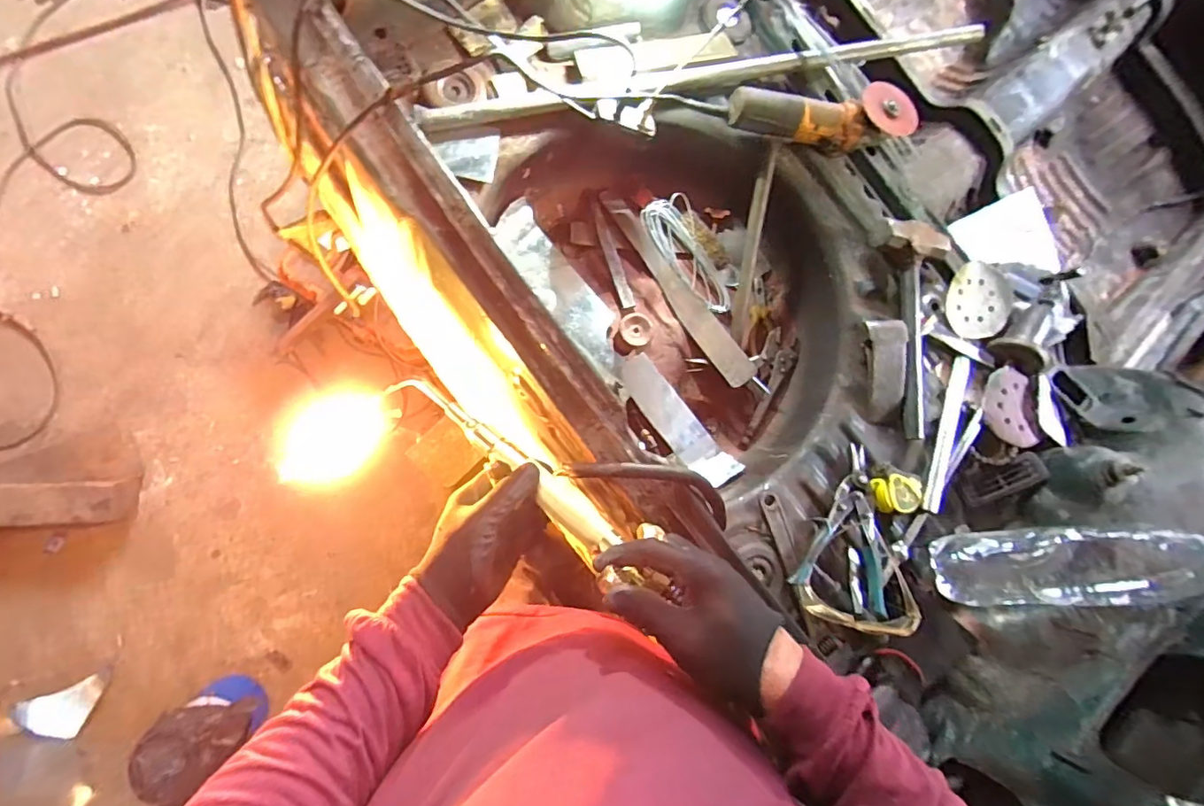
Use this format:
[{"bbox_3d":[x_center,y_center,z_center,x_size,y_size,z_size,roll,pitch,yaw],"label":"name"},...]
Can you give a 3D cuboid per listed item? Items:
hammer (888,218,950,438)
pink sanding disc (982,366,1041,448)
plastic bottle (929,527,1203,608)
[{"bbox_3d":[0.509,-0.118,0.789,0.118,0.032,0.331,-3,85,-10],"label":"hammer"},{"bbox_3d":[0.623,0.005,0.787,0.064,0.029,0.120,4,84,-9],"label":"pink sanding disc"},{"bbox_3d":[0.621,0.213,0.662,0.330,0.103,0.108,-13,85,30],"label":"plastic bottle"}]

